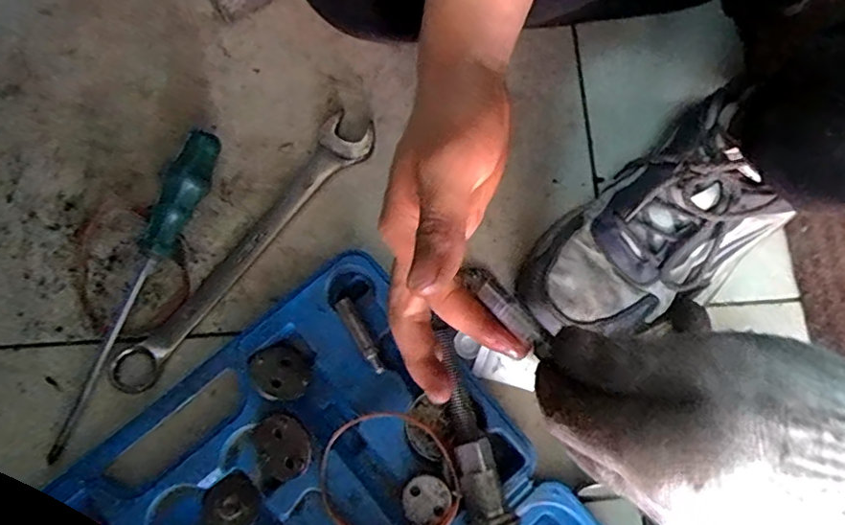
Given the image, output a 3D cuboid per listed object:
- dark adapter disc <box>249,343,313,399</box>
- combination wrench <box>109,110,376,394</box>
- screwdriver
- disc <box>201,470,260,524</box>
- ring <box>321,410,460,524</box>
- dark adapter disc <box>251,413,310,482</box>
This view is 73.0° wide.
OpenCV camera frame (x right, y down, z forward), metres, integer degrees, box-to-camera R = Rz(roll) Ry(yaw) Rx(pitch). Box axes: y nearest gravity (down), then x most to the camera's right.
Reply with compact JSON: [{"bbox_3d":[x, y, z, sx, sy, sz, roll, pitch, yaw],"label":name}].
[{"bbox_3d":[-0.095,0.072,0.377,0.040,0.006,0.033,41,80,8],"label":"dark adapter disc"},{"bbox_3d":[-0.125,-0.010,0.418,0.039,0.013,0.253,37,79,7],"label":"combination wrench"},{"bbox_3d":[-0.203,0.018,0.399,0.034,0.029,0.241,19,78,4],"label":"screwdriver"},{"bbox_3d":[-0.123,0.156,0.368,0.034,0.004,0.035,0,77,-1],"label":"disc"},{"bbox_3d":[-0.020,0.137,0.359,0.086,0.018,0.083,0,77,-1],"label":"ring"},{"bbox_3d":[-0.087,0.115,0.361,0.037,0.008,0.041,-37,83,17],"label":"dark adapter disc"}]

